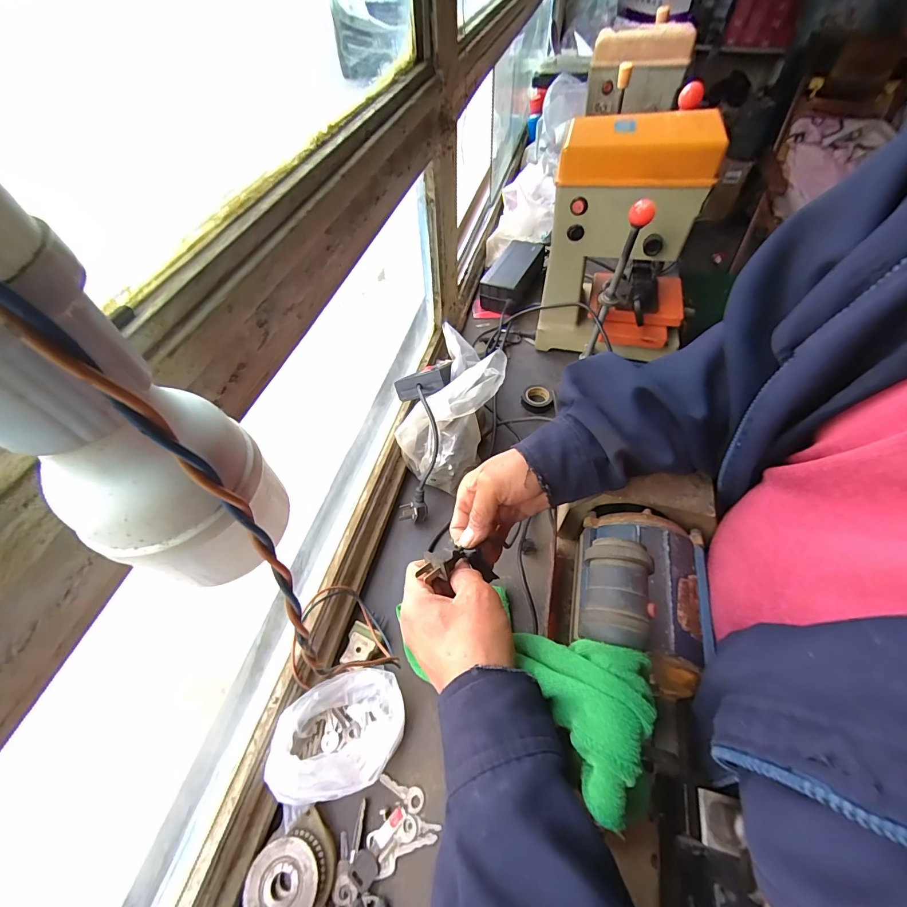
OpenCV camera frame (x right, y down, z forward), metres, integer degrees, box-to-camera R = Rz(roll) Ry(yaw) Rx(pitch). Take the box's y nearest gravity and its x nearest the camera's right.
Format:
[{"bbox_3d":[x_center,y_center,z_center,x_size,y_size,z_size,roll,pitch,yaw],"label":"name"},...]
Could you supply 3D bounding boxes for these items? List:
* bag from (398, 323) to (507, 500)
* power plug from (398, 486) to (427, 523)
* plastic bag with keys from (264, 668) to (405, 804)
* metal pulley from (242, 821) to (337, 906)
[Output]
[{"bbox_3d":[0.000,-0.050,0.500,0.102,0.141,0.143,25,59,16],"label":"bag"},{"bbox_3d":[-0.052,0.070,0.493,0.034,0.052,0.027,-10,56,-7],"label":"power plug"},{"bbox_3d":[-0.102,0.259,0.359,0.115,0.059,0.085,-26,59,-17],"label":"plastic bag with keys"},{"bbox_3d":[-0.132,0.348,0.317,0.065,0.022,0.056,-7,56,-5],"label":"metal pulley"}]

